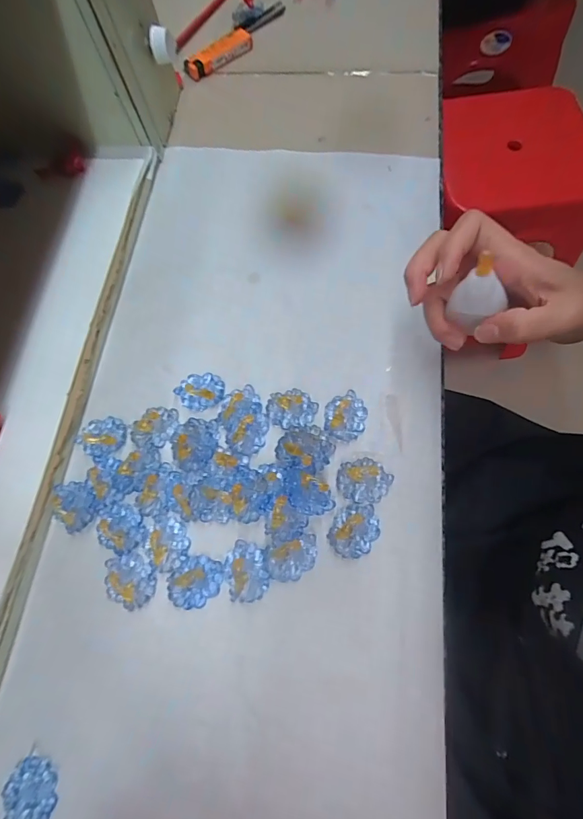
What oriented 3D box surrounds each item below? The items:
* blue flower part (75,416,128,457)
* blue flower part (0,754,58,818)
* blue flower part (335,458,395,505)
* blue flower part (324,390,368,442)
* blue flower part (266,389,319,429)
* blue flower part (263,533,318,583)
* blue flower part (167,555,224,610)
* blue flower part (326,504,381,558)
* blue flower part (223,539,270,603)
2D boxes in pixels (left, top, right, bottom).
[{"bbox_3d":[-0.145,0.019,0.301,0.036,0.012,0.030,-29,71,-4],"label":"blue flower part"},{"bbox_3d":[-0.155,0.229,0.234,0.029,0.005,0.037,-24,71,-2],"label":"blue flower part"},{"bbox_3d":[0.051,0.050,0.280,0.037,0.007,0.031,8,73,9],"label":"blue flower part"},{"bbox_3d":[0.041,0.005,0.297,0.030,0.004,0.037,13,73,10],"label":"blue flower part"},{"bbox_3d":[0.000,-0.002,0.299,0.037,0.010,0.029,-13,71,2],"label":"blue flower part"},{"bbox_3d":[-0.001,0.100,0.264,0.036,0.011,0.026,-11,71,2],"label":"blue flower part"},{"bbox_3d":[-0.064,0.114,0.262,0.037,0.013,0.030,-42,72,-8],"label":"blue flower part"},{"bbox_3d":[0.043,0.082,0.270,0.030,0.006,0.038,33,78,15],"label":"blue flower part"},{"bbox_3d":[-0.030,0.107,0.263,0.030,0.014,0.035,9,73,9],"label":"blue flower part"}]

